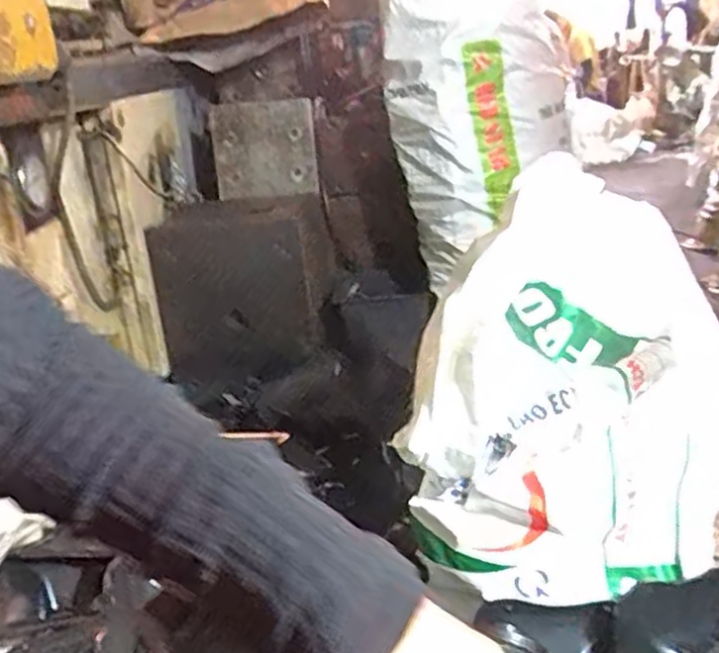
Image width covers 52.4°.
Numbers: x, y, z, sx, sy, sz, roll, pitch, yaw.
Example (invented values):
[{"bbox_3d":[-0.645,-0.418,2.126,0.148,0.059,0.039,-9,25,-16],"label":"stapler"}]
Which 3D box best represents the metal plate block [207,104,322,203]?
[{"bbox_3d":[-0.240,-0.440,1.808,0.270,0.235,0.053,-3,4,13],"label":"metal plate block"}]

